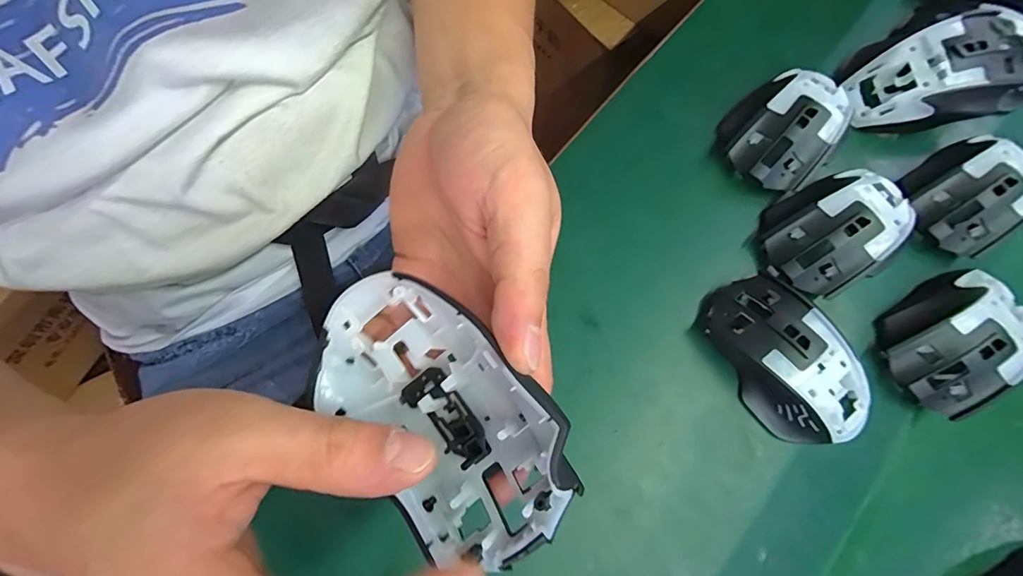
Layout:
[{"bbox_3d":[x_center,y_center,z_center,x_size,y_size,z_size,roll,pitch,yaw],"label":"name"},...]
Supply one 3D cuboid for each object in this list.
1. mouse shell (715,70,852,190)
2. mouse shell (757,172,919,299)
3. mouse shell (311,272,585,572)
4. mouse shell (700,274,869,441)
[{"bbox_3d":[0.207,-0.121,0.347,0.078,0.040,0.103,38,76,10],"label":"mouse shell"},{"bbox_3d":[0.229,-0.043,0.319,0.110,0.034,0.073,-27,75,-9],"label":"mouse shell"},{"bbox_3d":[-0.029,0.049,0.181,0.064,0.043,0.114,-42,78,-12],"label":"mouse shell"},{"bbox_3d":[0.175,0.047,0.296,0.066,0.037,0.118,-34,77,-11],"label":"mouse shell"}]

